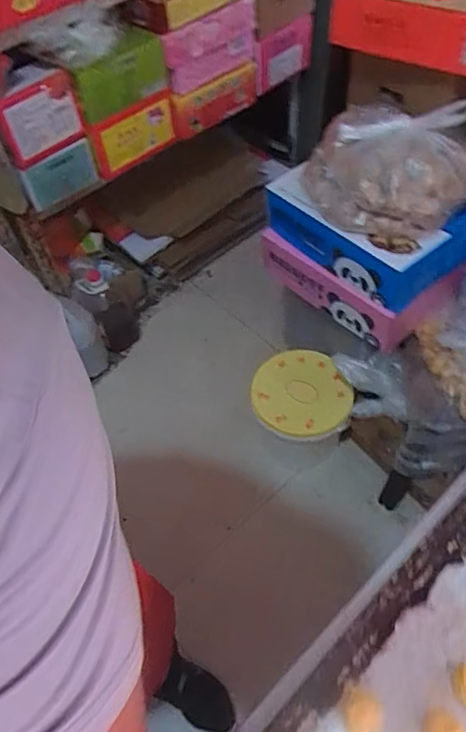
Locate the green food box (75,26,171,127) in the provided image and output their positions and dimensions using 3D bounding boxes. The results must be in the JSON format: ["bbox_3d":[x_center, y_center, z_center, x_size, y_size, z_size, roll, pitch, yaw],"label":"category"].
[{"bbox_3d":[-0.278,-0.729,1.303,0.233,0.151,0.047,-35,59,-20],"label":"green food box"}]

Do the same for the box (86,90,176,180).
[{"bbox_3d":[-0.266,-0.633,1.422,0.247,0.164,0.042,-34,58,-19],"label":"box"}]

